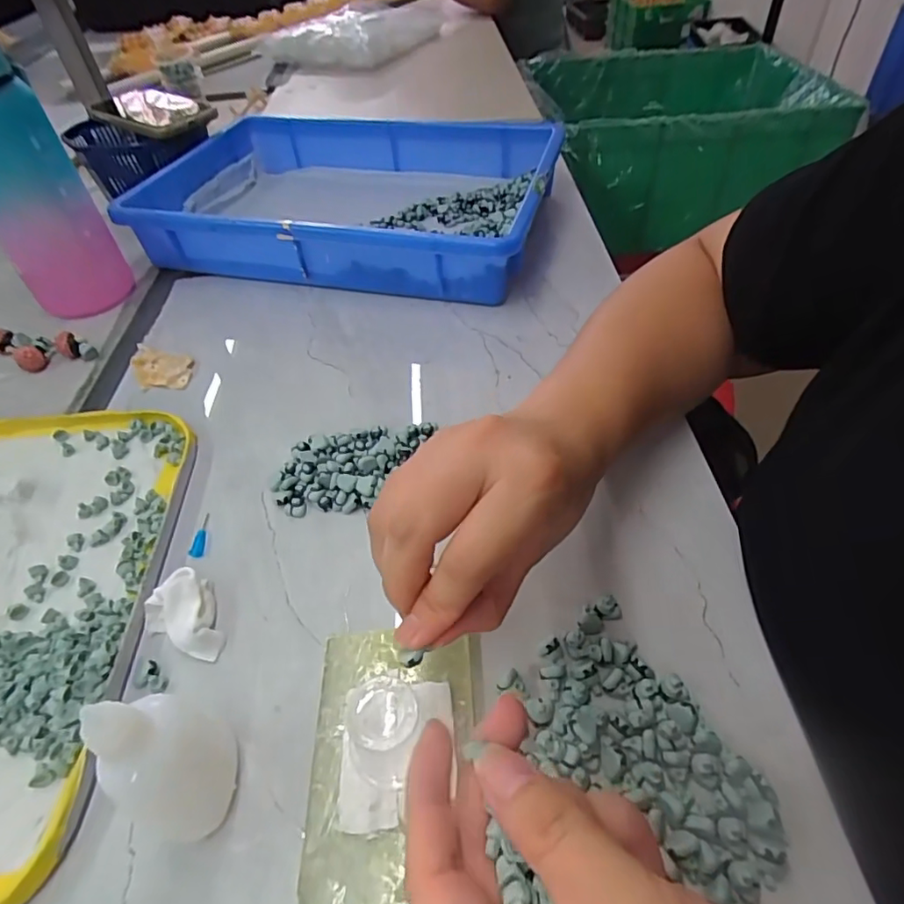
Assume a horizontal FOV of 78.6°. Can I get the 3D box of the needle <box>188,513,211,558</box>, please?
[{"bbox_3d":[-0.144,0.046,0.318,0.007,0.004,0.030,-4,48,0],"label":"needle"}]

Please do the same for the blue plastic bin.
[{"bbox_3d":[-0.096,-0.242,0.532,0.357,0.066,0.241,10,50,12],"label":"blue plastic bin"}]

